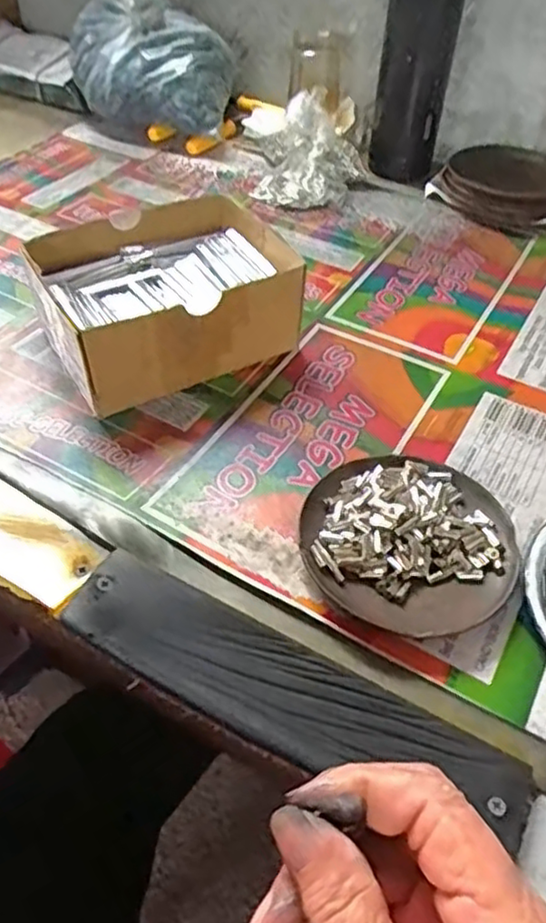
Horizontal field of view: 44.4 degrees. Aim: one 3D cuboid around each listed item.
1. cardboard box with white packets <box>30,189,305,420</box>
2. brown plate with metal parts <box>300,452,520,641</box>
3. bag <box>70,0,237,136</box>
[{"bbox_3d":[-0.076,-0.117,0.473,0.161,0.067,0.124,-23,54,-21],"label":"cardboard box with white packets"},{"bbox_3d":[0.075,0.041,0.367,0.110,0.025,0.111,1,49,-2],"label":"brown plate with metal parts"},{"bbox_3d":[-0.129,-0.422,0.687,0.176,0.132,0.111,14,50,9],"label":"bag"}]

